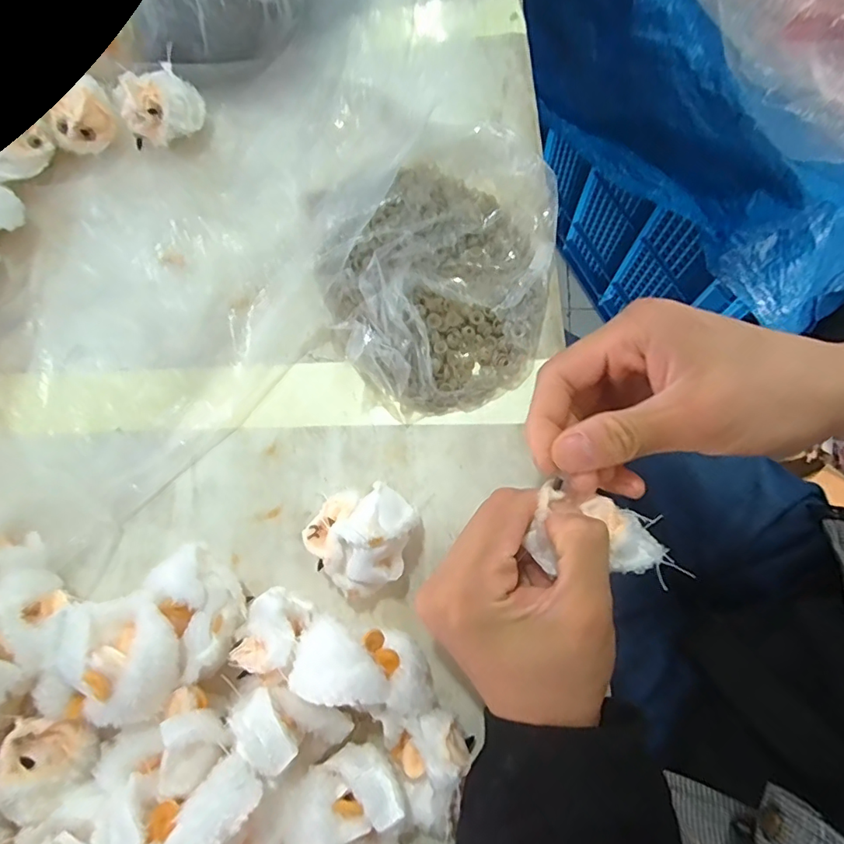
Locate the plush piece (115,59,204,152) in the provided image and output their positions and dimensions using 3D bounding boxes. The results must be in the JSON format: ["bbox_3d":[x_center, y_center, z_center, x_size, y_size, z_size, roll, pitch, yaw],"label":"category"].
[{"bbox_3d":[-0.191,-0.231,0.378,0.054,0.032,0.042,-25,75,-5],"label":"plush piece"}]

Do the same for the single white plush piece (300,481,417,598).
[{"bbox_3d":[-0.031,0.063,0.281,0.056,0.043,0.053,-1,74,2],"label":"single white plush piece"}]

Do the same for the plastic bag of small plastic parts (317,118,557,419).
[{"bbox_3d":[0.009,-0.115,0.333,0.148,0.042,0.217,0,74,2],"label":"plastic bag of small plastic parts"}]

